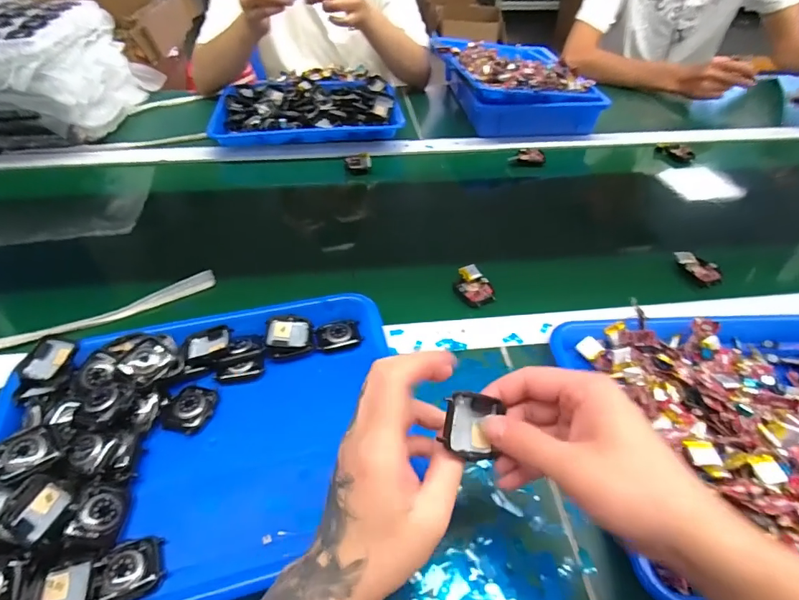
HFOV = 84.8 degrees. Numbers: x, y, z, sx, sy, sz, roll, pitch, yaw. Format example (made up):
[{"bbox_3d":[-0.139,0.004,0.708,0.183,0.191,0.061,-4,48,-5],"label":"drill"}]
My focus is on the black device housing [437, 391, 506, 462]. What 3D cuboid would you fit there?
[{"bbox_3d":[0.043,0.077,0.265,0.043,0.005,0.039,14,78,-37],"label":"black device housing"}]

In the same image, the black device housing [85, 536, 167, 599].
[{"bbox_3d":[-0.187,0.186,0.301,0.043,0.011,0.038,-4,44,-21],"label":"black device housing"}]

